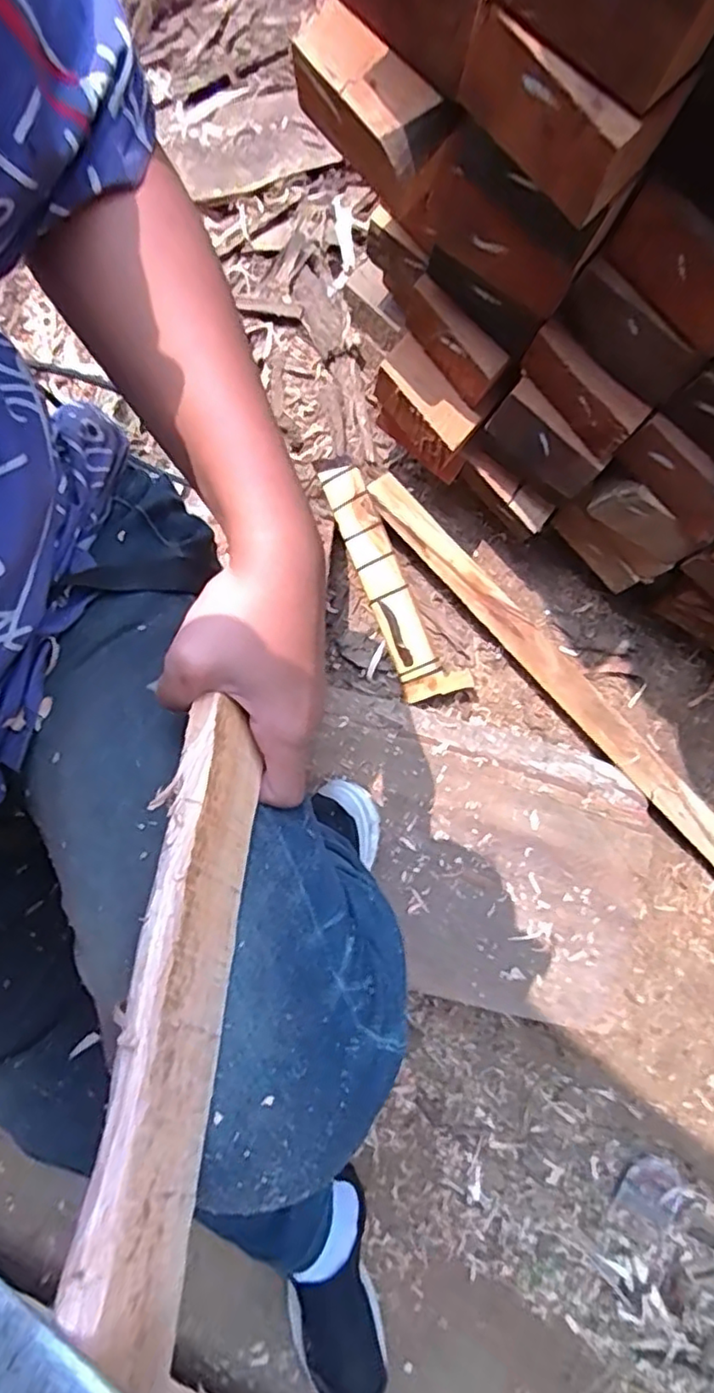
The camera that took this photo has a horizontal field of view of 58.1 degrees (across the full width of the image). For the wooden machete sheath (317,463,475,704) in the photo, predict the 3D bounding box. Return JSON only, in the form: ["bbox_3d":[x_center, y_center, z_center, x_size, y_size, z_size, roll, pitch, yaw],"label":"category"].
[{"bbox_3d":[0.044,-0.146,0.853,0.081,0.042,0.320,-25,92,-7],"label":"wooden machete sheath"}]

